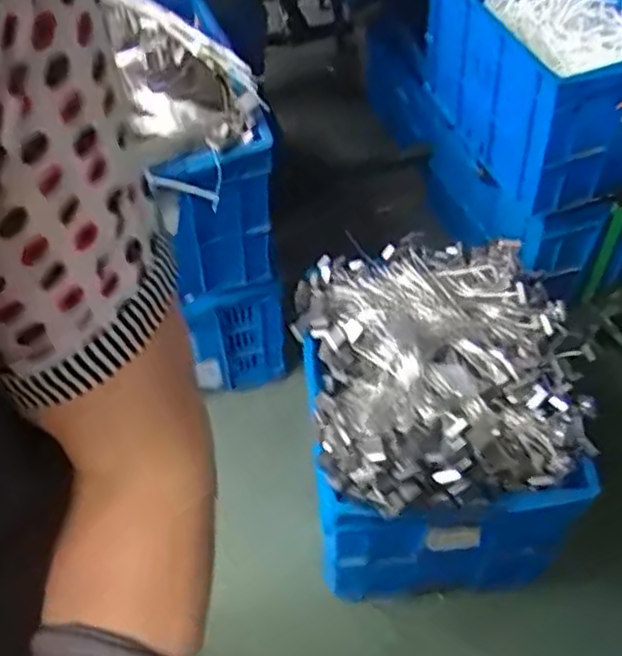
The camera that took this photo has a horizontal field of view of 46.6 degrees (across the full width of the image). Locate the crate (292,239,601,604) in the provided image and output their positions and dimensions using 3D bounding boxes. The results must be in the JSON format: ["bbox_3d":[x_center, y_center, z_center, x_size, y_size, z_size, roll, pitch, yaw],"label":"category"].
[{"bbox_3d":[0.210,0.130,1.300,0.431,0.364,0.547,-7,47,-6],"label":"crate"}]

